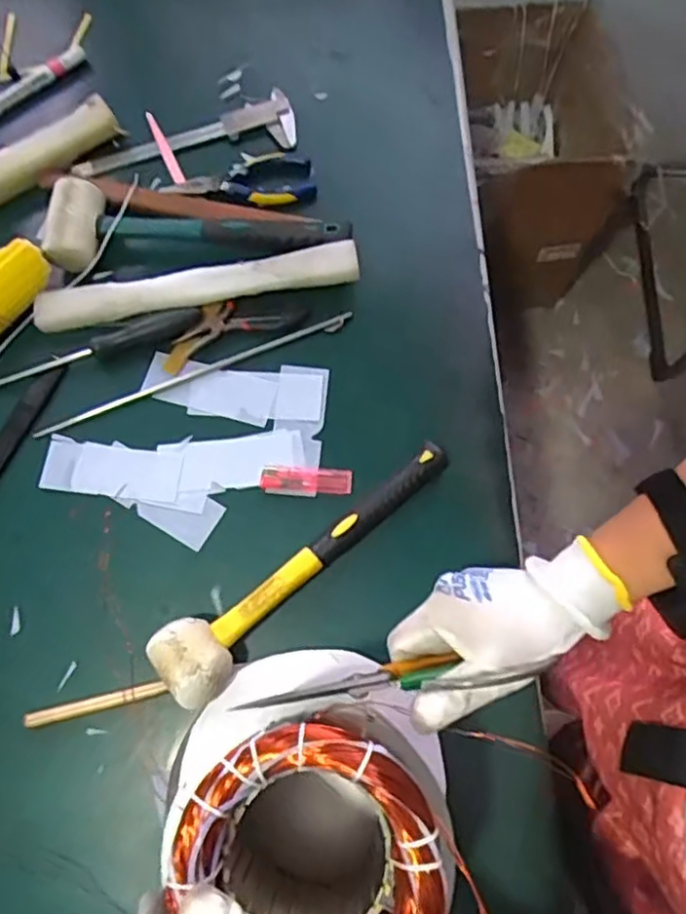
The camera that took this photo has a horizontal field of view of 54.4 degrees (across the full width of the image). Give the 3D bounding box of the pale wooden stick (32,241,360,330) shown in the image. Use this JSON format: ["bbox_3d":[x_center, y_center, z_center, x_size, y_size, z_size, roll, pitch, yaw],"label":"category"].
[{"bbox_3d":[-0.135,-0.157,0.613,0.295,0.037,0.035,-8,73,-1],"label":"pale wooden stick"}]

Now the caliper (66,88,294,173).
[{"bbox_3d":[-0.162,-0.324,0.682,0.226,0.011,0.059,-14,73,-3],"label":"caliper"}]

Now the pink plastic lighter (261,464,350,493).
[{"bbox_3d":[-0.031,0.018,0.573,0.077,0.009,0.021,4,73,2],"label":"pink plastic lighter"}]

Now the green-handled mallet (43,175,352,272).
[{"bbox_3d":[-0.131,-0.218,0.625,0.279,0.047,0.076,0,73,1],"label":"green-handled mallet"}]

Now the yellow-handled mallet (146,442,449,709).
[{"bbox_3d":[-0.029,0.077,0.528,0.278,0.051,0.058,-42,76,-11],"label":"yellow-handled mallet"}]

